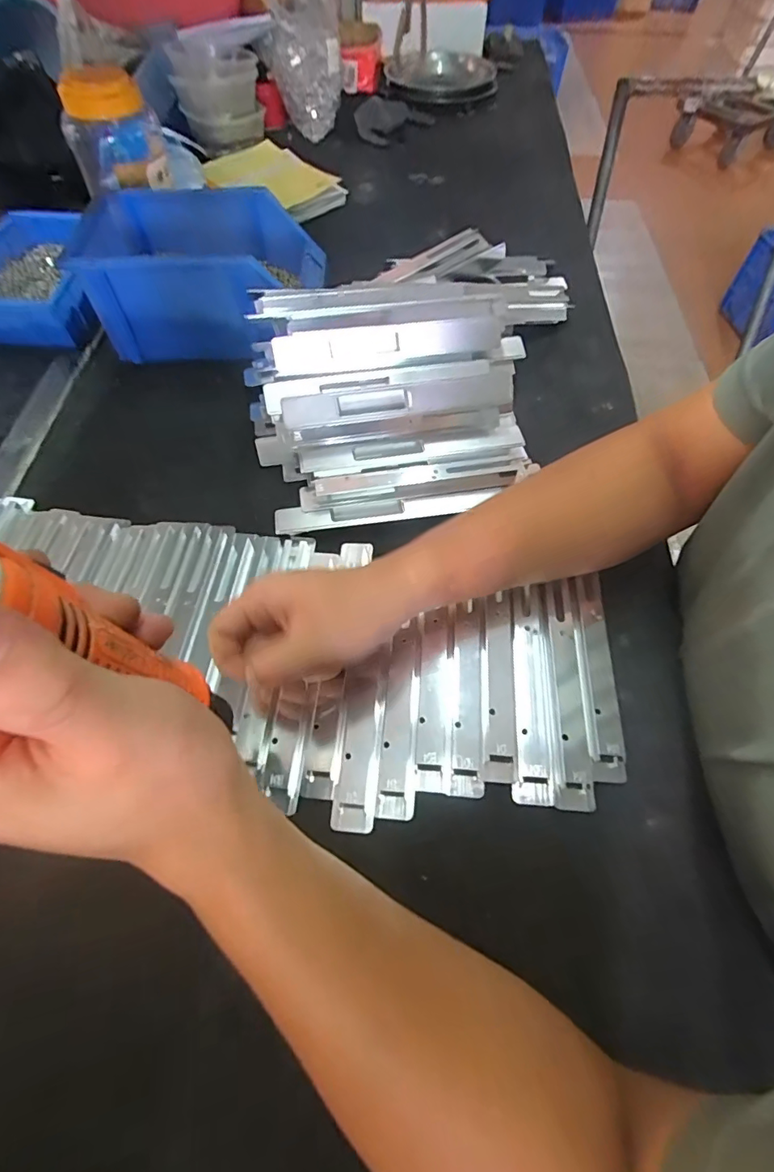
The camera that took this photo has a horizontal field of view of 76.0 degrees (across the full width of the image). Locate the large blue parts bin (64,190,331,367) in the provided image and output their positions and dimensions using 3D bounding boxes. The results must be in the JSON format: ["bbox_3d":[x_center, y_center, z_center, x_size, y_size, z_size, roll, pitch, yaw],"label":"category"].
[{"bbox_3d":[-0.202,-0.342,0.562,0.252,0.122,0.145,0,60,-2],"label":"large blue parts bin"}]

